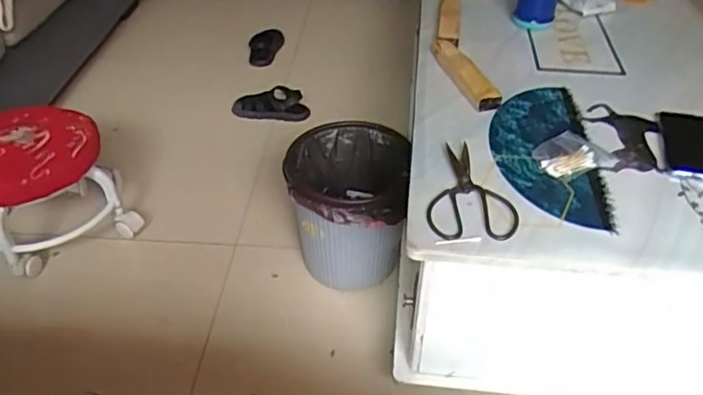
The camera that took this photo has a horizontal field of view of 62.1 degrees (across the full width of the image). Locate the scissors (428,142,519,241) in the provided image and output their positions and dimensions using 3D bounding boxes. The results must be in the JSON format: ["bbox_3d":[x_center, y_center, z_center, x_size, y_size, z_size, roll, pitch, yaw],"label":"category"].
[{"bbox_3d":[0.169,-0.012,0.796,0.113,0.011,0.190,7,42,9],"label":"scissors"}]

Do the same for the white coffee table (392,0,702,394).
[{"bbox_3d":[0.426,-0.183,1.186,0.590,0.372,1.093,4,41,5],"label":"white coffee table"}]

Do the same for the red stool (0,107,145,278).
[{"bbox_3d":[-0.643,-0.007,1.204,0.294,0.263,0.250,-30,49,-30],"label":"red stool"}]

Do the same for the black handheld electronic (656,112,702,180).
[{"bbox_3d":[0.515,-0.079,0.887,0.080,0.006,0.167,10,42,12],"label":"black handheld electronic"}]

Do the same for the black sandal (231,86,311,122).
[{"bbox_3d":[-0.216,-0.256,1.593,0.207,0.074,0.089,4,41,5],"label":"black sandal"}]

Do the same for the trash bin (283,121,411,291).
[{"bbox_3d":[-0.008,0.039,1.142,0.221,0.271,0.249,1,41,1],"label":"trash bin"}]

